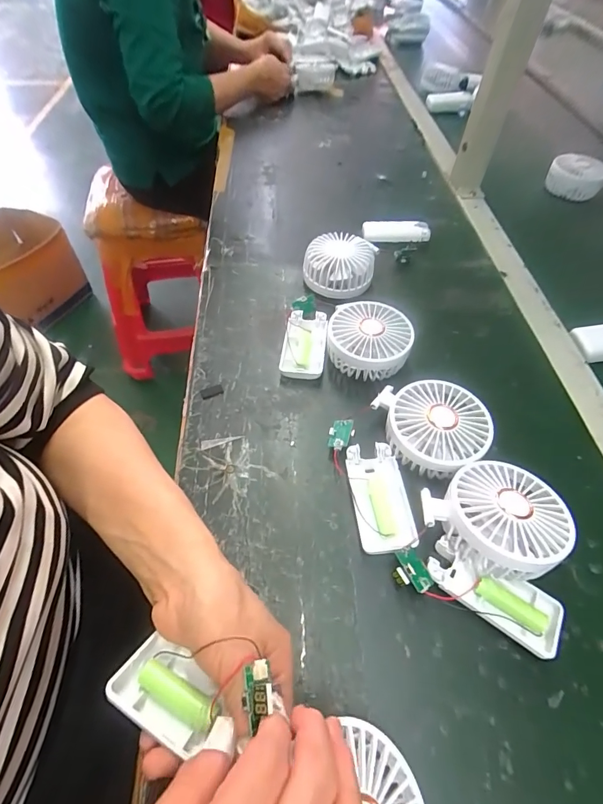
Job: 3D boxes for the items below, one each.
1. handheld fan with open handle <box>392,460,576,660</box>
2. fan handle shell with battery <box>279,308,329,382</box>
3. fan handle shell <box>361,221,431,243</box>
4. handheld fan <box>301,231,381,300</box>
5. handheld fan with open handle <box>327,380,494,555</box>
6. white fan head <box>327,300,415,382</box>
[{"bbox_3d":[0.145,0.103,0.308,0.113,0.054,0.116,23,56,14],"label":"handheld fan with open handle"},{"bbox_3d":[0.004,-0.062,0.442,0.045,0.014,0.088,7,54,3],"label":"fan handle shell with battery"},{"bbox_3d":[0.134,-0.242,0.575,0.093,0.016,0.029,4,54,1],"label":"fan handle shell"},{"bbox_3d":[0.046,-0.165,0.499,0.084,0.043,0.074,10,54,5],"label":"handheld fan"},{"bbox_3d":[0.084,0.041,0.356,0.114,0.044,0.162,38,61,23],"label":"handheld fan with open handle"},{"bbox_3d":[0.070,-0.063,0.427,0.082,0.043,0.082,1,54,-1],"label":"white fan head"}]

